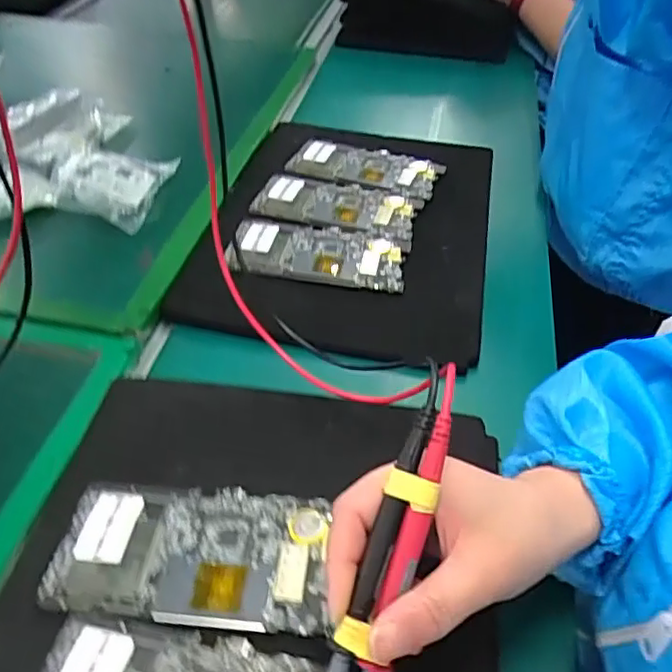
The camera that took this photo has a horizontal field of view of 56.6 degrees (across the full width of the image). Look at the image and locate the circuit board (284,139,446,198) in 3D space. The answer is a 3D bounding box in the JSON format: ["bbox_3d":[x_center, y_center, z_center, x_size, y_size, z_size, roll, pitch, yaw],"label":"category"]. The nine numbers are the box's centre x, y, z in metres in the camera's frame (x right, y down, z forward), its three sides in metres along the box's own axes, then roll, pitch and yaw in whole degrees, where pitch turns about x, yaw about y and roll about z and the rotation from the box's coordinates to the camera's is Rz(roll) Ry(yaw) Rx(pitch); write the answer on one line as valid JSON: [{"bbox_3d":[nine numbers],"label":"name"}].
[{"bbox_3d":[0.029,-0.180,0.654,0.158,0.009,0.073,13,45,11],"label":"circuit board"}]

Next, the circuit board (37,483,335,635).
[{"bbox_3d":[-0.076,0.112,0.327,0.142,0.007,0.073,5,44,3],"label":"circuit board"}]

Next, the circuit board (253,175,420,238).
[{"bbox_3d":[-0.001,-0.130,0.603,0.156,0.006,0.078,13,45,11],"label":"circuit board"}]

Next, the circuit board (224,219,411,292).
[{"bbox_3d":[-0.016,-0.073,0.547,0.153,0.010,0.073,8,44,6],"label":"circuit board"}]

